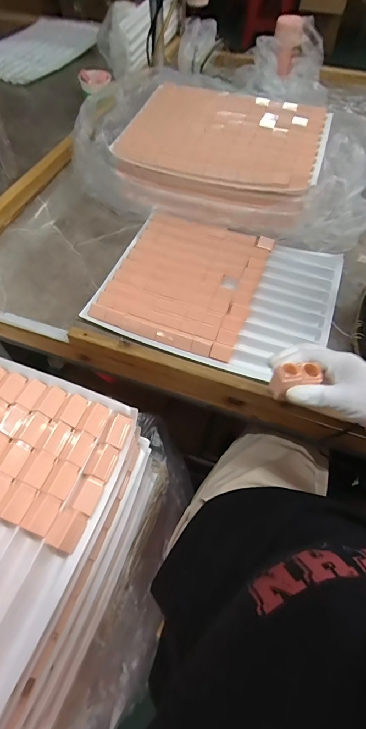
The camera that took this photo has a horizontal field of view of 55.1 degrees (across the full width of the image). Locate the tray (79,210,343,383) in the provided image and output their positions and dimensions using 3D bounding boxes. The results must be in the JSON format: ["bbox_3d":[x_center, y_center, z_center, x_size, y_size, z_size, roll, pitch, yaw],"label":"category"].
[{"bbox_3d":[0.066,-0.135,0.616,0.375,0.029,0.299,19,59,11],"label":"tray"}]

